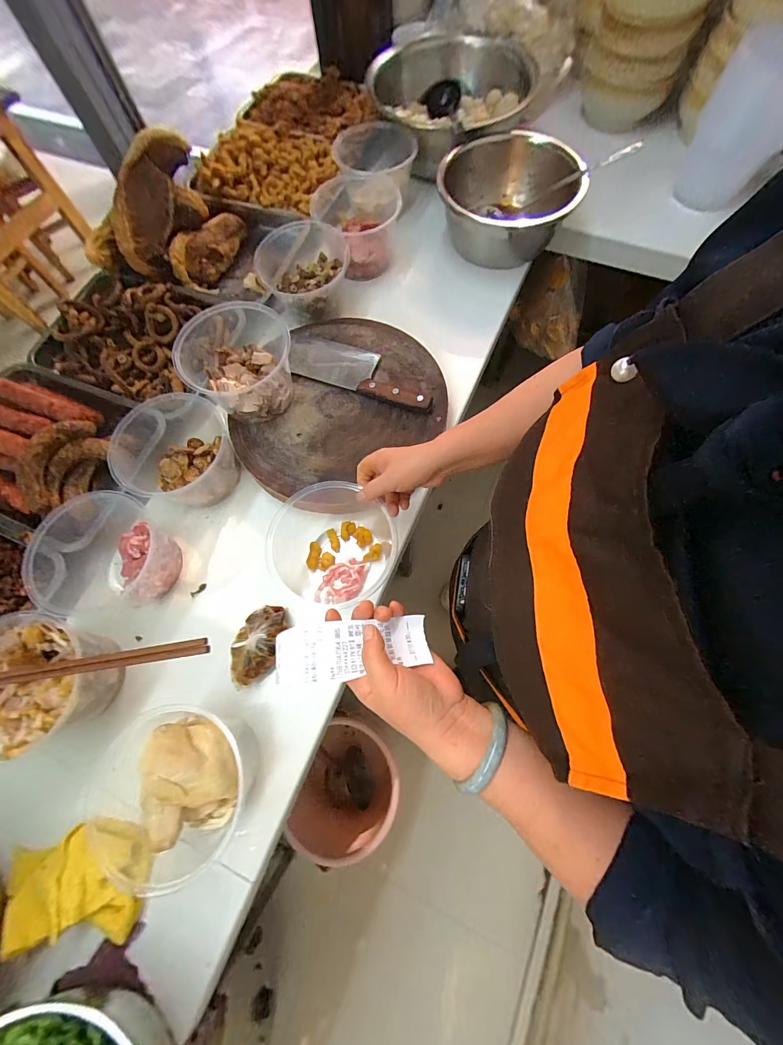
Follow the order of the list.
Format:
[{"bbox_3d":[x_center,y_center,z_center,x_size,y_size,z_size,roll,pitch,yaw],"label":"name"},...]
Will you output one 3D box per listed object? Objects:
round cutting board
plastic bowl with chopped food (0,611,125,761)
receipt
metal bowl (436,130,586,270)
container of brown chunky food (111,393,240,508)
[{"bbox_3d":[-0.095,-0.217,0.619,0.367,0.041,0.349,-14,70,-3],"label":"round cutting board"},{"bbox_3d":[-0.454,0.203,0.472,0.165,0.099,0.152,-1,70,2],"label":"plastic bowl with chopped food"},{"bbox_3d":[-0.037,0.118,0.344,0.140,0.029,0.049,-5,69,-11],"label":"receipt"},{"bbox_3d":[0.226,-0.638,0.722,0.254,0.119,0.277,-1,70,2],"label":"metal bowl"},{"bbox_3d":[-0.345,-0.115,0.582,0.196,0.100,0.165,33,74,13],"label":"container of brown chunky food"}]

